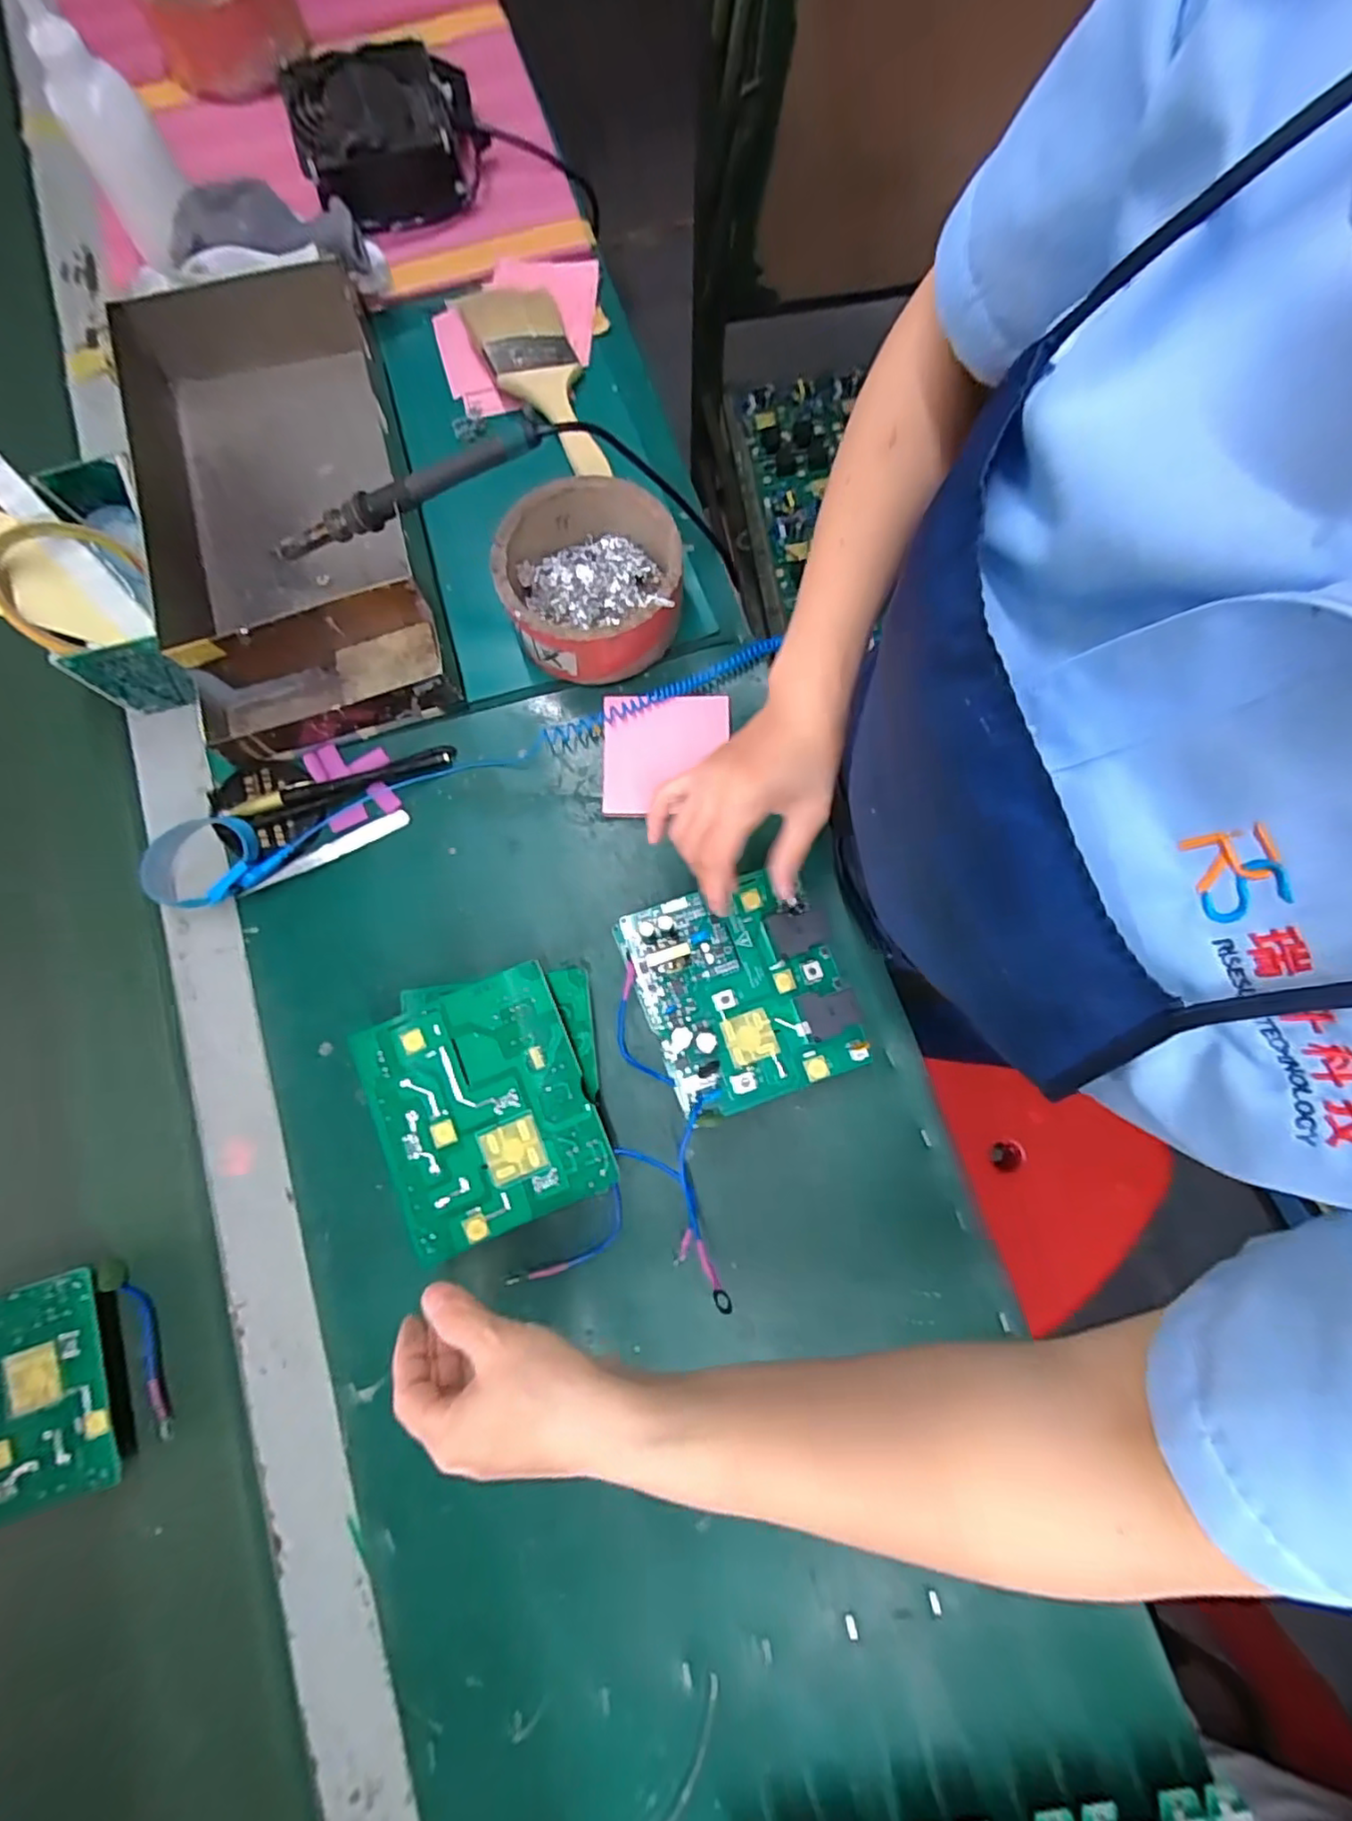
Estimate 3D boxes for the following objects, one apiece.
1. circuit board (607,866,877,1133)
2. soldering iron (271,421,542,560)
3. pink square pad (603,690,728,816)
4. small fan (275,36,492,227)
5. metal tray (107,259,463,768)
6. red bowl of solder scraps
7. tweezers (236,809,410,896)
[{"bbox_3d":[0.039,0.047,0.380,0.115,0.022,0.130,-20,79,-4],"label":"circuit board"},{"bbox_3d":[-0.176,-0.263,0.408,0.200,0.017,0.015,-11,78,17],"label":"soldering iron"},{"bbox_3d":[-0.007,-0.107,0.442,0.085,0.011,0.085,-1,79,0],"label":"pink square pad"},{"bbox_3d":[-0.230,-0.623,0.522,0.142,0.058,0.128,-17,79,-3],"label":"small fan"},{"bbox_3d":[-0.276,-0.272,0.445,0.184,0.068,0.322,-17,79,-3],"label":"metal tray"},{"bbox_3d":[-0.057,-0.225,0.441,0.116,0.054,0.118,0,79,0],"label":"red bowl of solder scraps"},{"bbox_3d":[-0.232,-0.040,0.426,0.111,0.012,0.011,-27,80,-5],"label":"tweezers"}]

